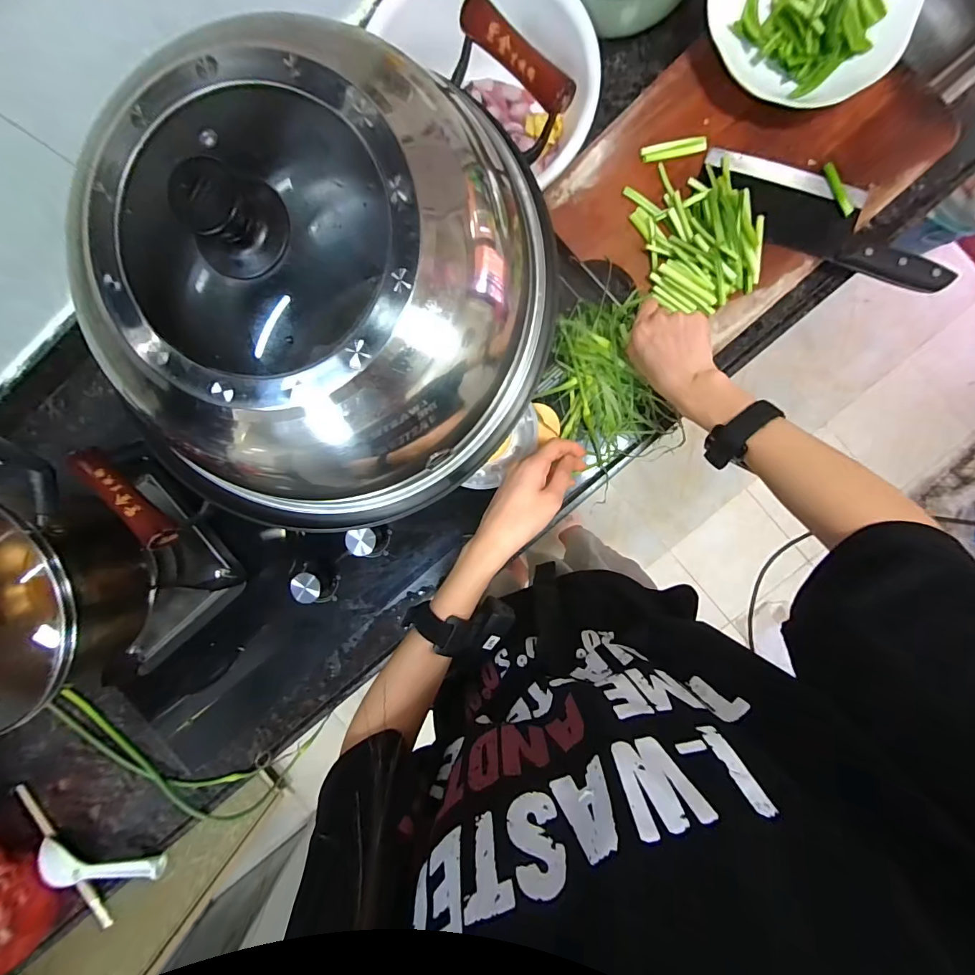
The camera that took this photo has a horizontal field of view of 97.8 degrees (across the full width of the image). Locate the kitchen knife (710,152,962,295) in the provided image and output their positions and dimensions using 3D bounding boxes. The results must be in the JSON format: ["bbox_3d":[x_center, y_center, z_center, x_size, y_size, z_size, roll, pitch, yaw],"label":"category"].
[{"bbox_3d":[0.379,-0.299,0.473,0.285,0.015,0.084,20,94,2],"label":"kitchen knife"}]

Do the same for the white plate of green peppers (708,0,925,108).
[{"bbox_3d":[0.342,-0.515,0.449,0.159,0.052,0.209,-44,90,4],"label":"white plate of green peppers"}]

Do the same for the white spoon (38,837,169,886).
[{"bbox_3d":[-0.535,0.526,0.587,0.166,0.034,0.040,10,93,3],"label":"white spoon"}]

